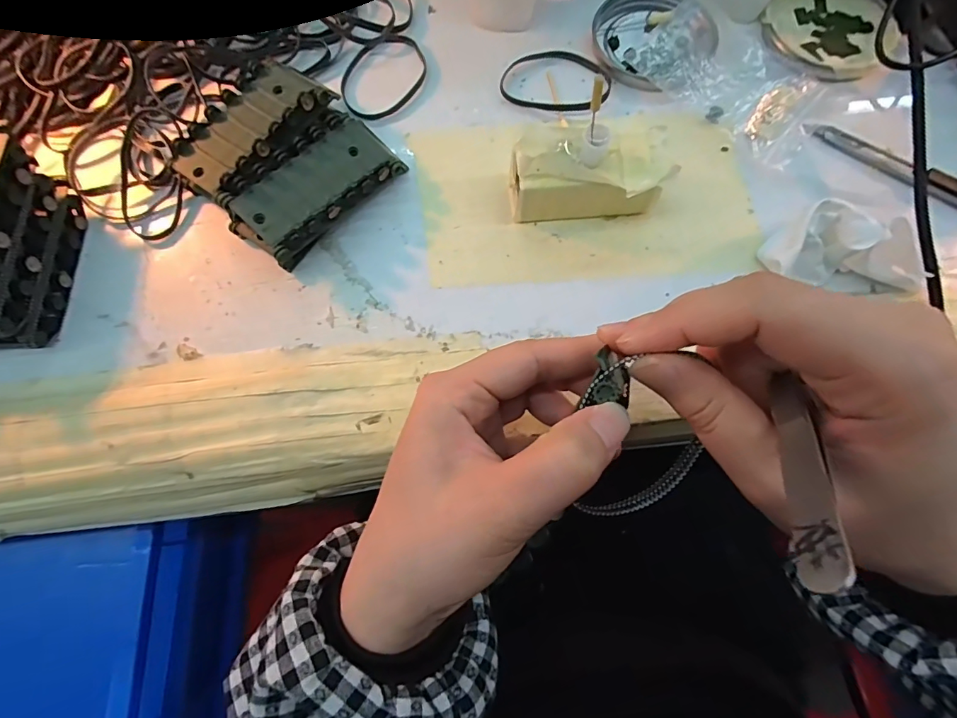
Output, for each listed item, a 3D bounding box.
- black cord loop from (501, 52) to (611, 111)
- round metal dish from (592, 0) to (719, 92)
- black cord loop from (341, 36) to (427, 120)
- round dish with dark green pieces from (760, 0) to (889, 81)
[{"bbox_3d":[0.051,-0.181,0.297,0.070,0.005,0.047,13,75,4],"label":"black cord loop"},{"bbox_3d":[0.114,-0.212,0.302,0.076,0.011,0.081,0,75,1],"label":"round metal dish"},{"bbox_3d":[-0.064,-0.185,0.300,0.048,0.004,0.068,32,77,9],"label":"black cord loop"},{"bbox_3d":[0.228,-0.219,0.304,0.075,0.011,0.085,16,75,5],"label":"round dish with dark green pieces"}]

